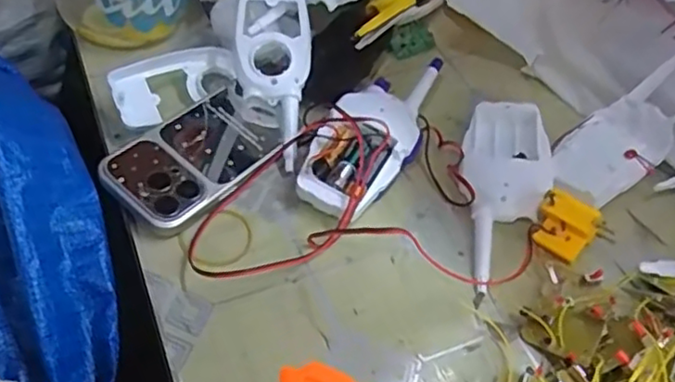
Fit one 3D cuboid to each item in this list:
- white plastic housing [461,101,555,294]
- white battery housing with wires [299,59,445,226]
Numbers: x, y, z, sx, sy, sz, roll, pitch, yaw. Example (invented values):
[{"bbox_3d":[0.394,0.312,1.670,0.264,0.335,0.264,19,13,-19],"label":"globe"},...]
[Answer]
[{"bbox_3d":[0.118,-0.003,0.457,0.062,0.028,0.165,12,49,8],"label":"white plastic housing"},{"bbox_3d":[0.030,-0.047,0.478,0.067,0.046,0.168,25,52,18],"label":"white battery housing with wires"}]

